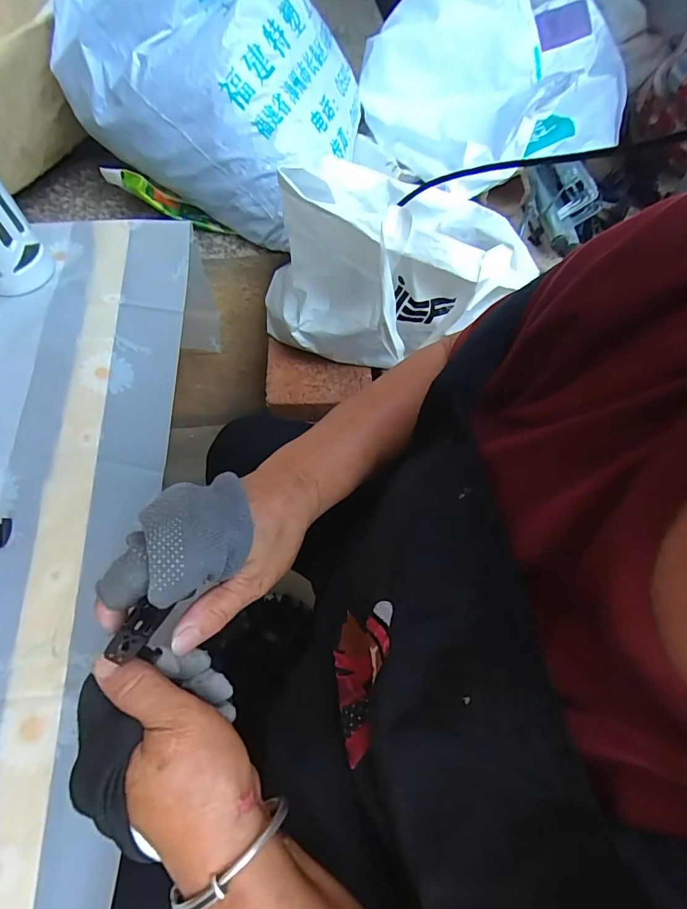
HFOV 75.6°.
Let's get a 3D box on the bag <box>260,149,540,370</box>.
[{"bbox_3d":[0.044,-0.205,0.524,0.282,0.207,0.195,-4,60,-4],"label":"bag"}]

